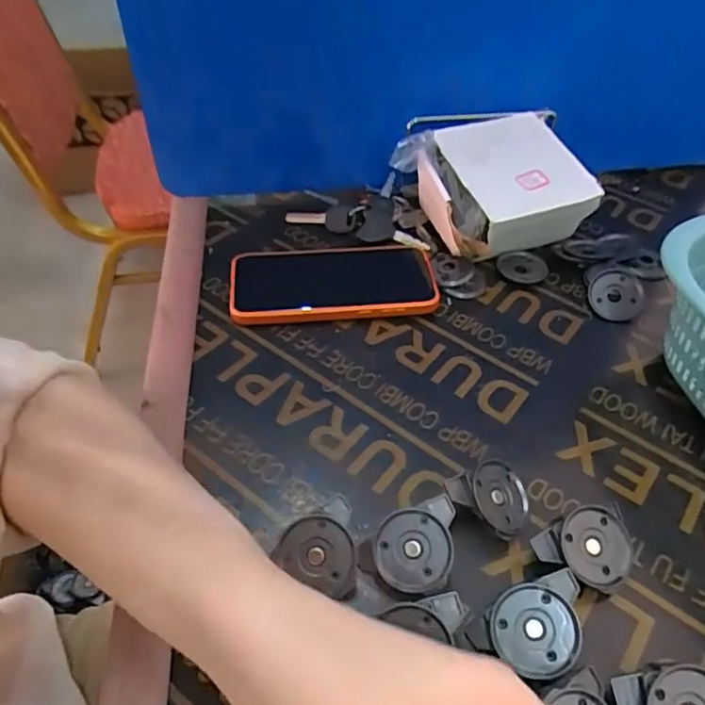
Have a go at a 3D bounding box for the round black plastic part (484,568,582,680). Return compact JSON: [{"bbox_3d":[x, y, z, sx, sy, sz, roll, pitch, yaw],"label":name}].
[{"bbox_3d":[0.092,0.137,0.288,0.050,0.007,0.043,-15,75,1],"label":"round black plastic part"}]

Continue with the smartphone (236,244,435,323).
[{"bbox_3d":[-0.016,-0.056,0.475,0.165,0.017,0.080,-4,49,-6],"label":"smartphone"}]

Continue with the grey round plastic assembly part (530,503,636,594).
[{"bbox_3d":[0.130,0.112,0.324,0.054,0.022,0.043,-19,75,-16],"label":"grey round plastic assembly part"}]

